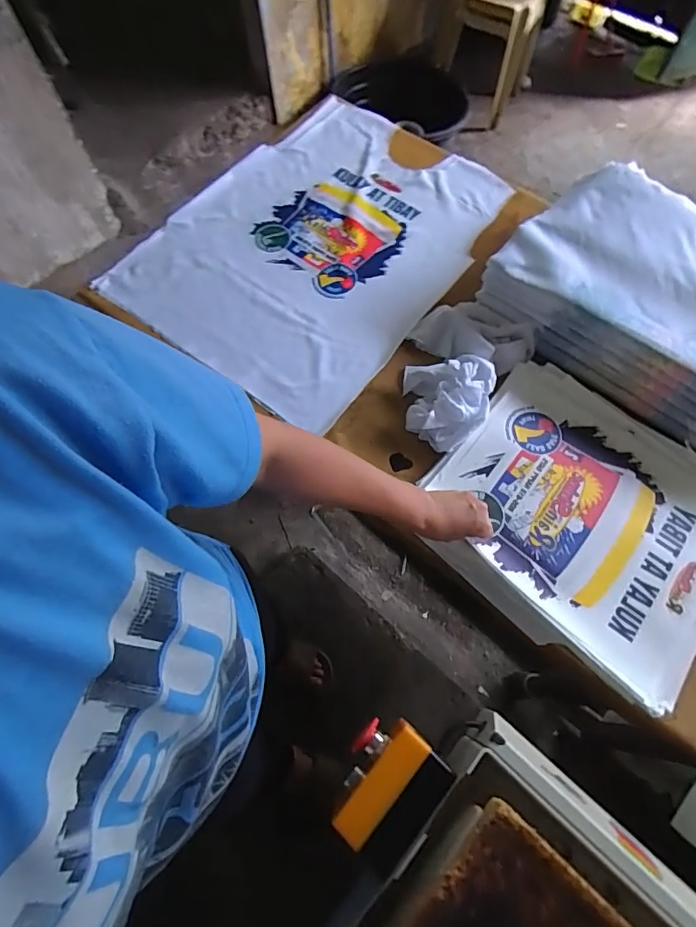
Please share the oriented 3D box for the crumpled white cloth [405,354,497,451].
[{"bbox_3d":[0.160,-0.098,0.749,0.140,0.051,0.155,-2,67,2],"label":"crumpled white cloth"}]

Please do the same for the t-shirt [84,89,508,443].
[{"bbox_3d":[-0.051,-0.436,0.924,0.520,0.040,0.701,33,72,15],"label":"t-shirt"}]

